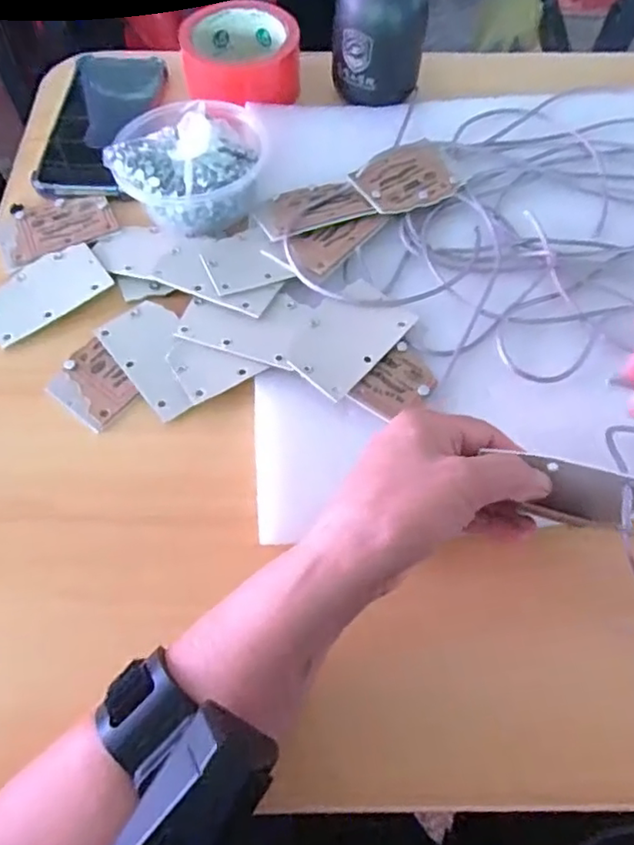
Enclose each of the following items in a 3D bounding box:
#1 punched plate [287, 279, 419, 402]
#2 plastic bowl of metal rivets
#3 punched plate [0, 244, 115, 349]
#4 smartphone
[{"bbox_3d":[0.020,-0.056,0.391,0.053,0.004,0.082,37,68,17],"label":"punched plate"},{"bbox_3d":[-0.090,-0.192,0.434,0.100,0.060,0.101,0,63,0],"label":"plastic bowl of metal rivets"},{"bbox_3d":[-0.188,-0.090,0.420,0.084,0.005,0.052,-37,67,-15],"label":"punched plate"},{"bbox_3d":[-0.179,-0.252,0.506,0.077,0.011,0.178,4,63,1],"label":"smartphone"}]

